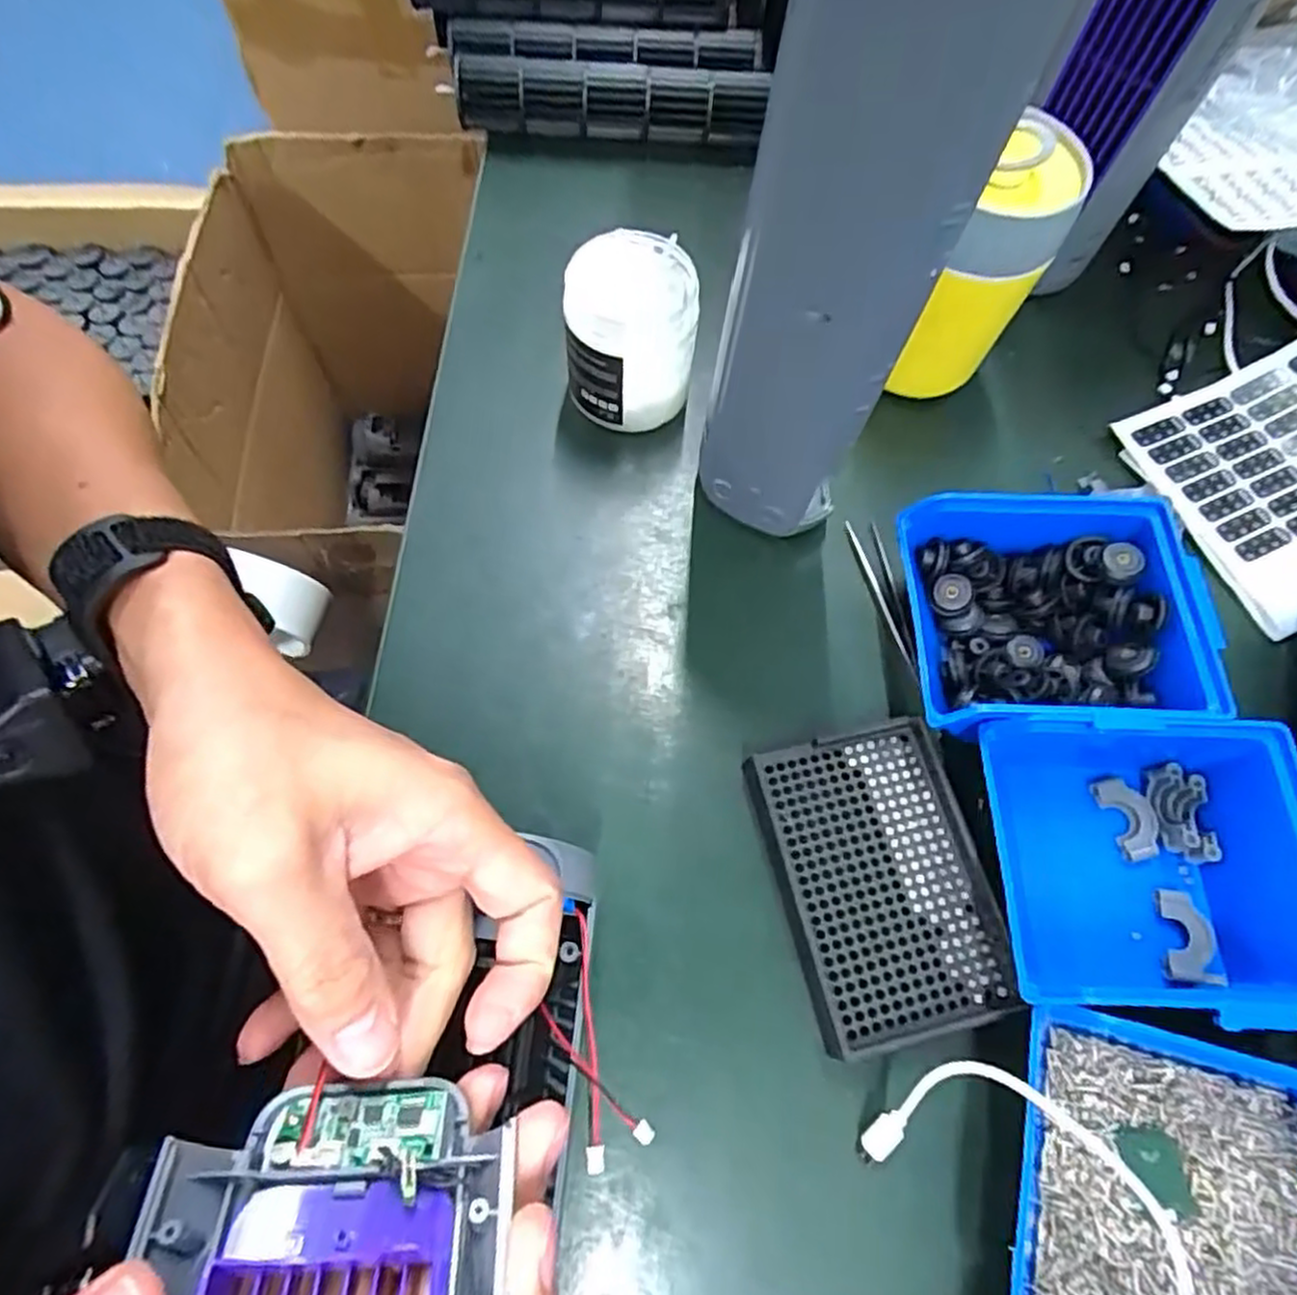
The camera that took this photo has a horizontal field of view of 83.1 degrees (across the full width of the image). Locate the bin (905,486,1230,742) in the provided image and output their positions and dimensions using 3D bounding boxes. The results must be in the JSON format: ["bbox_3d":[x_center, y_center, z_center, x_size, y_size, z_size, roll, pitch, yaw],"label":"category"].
[{"bbox_3d":[0.203,-0.012,0.370,0.145,0.061,0.116,0,67,-2],"label":"bin"}]

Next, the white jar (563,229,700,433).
[{"bbox_3d":[-0.010,-0.175,0.430,0.073,0.099,0.072,1,68,-2],"label":"white jar"}]

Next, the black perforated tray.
[{"bbox_3d":[0.106,0.107,0.339,0.090,0.012,0.133,-12,69,-7],"label":"black perforated tray"}]

